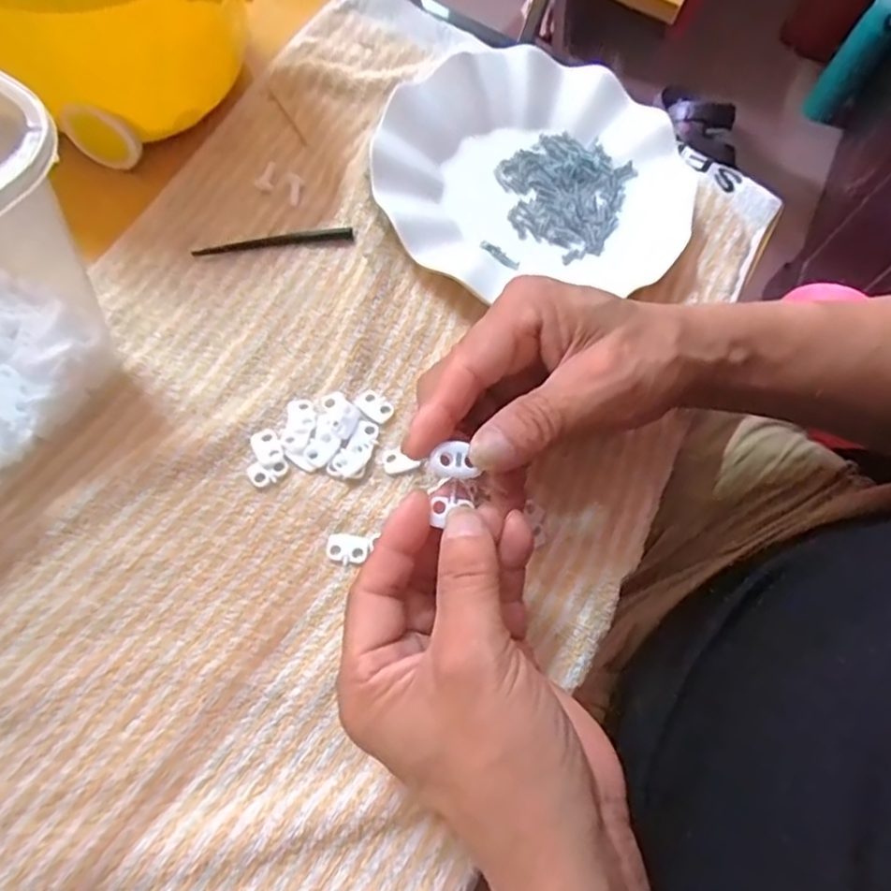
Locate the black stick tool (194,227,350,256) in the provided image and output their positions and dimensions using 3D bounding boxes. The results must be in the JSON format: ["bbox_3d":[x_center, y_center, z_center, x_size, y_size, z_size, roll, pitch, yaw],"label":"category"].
[{"bbox_3d":[-0.094,-0.111,0.350,0.086,0.004,0.006,-10,69,-10],"label":"black stick tool"}]

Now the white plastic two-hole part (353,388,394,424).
[{"bbox_3d":[-0.036,-0.021,0.322,0.019,0.004,0.013,41,69,10],"label":"white plastic two-hole part"}]

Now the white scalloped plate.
[{"bbox_3d":[0.050,-0.166,0.376,0.179,0.029,0.164,2,68,-6],"label":"white scalloped plate"}]

